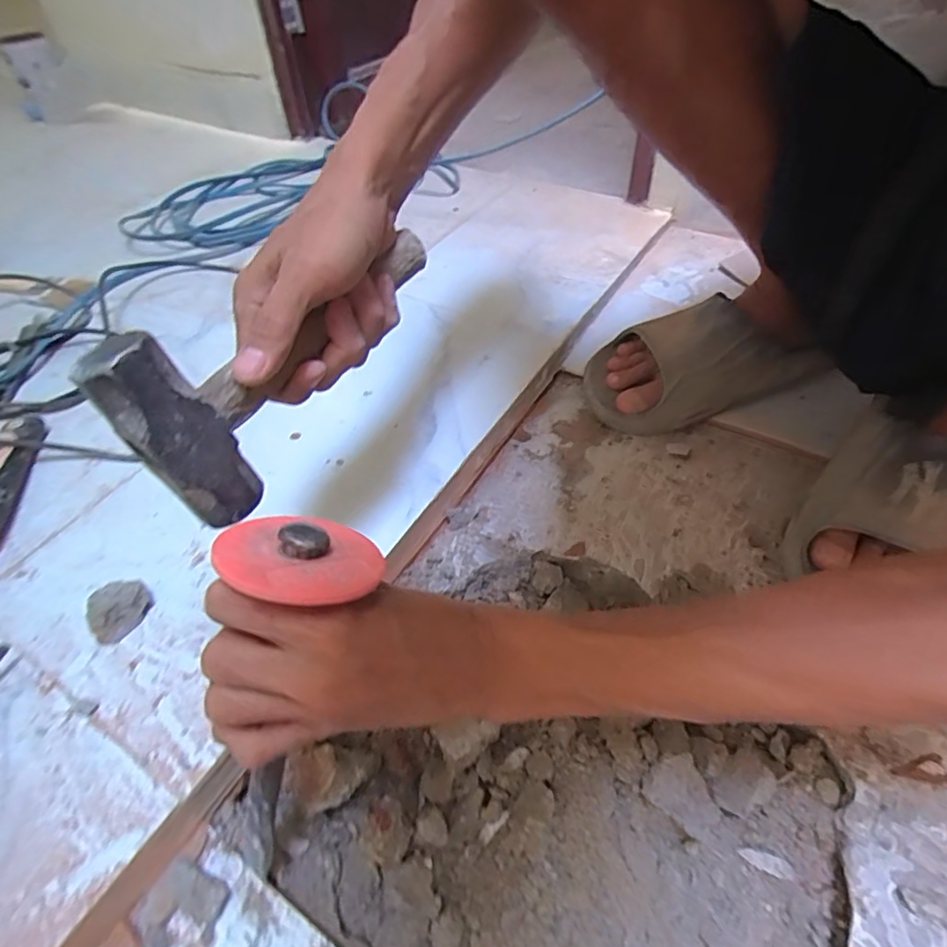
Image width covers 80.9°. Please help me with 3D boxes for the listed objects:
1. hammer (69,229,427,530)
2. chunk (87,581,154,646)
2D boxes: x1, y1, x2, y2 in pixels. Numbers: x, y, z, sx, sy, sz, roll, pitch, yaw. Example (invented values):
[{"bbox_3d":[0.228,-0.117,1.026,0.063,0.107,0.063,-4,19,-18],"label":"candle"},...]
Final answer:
[{"bbox_3d":[-0.097,-0.075,0.319,0.044,0.094,0.217,25,54,20],"label":"hammer"},{"bbox_3d":[-0.254,0.096,0.395,0.032,0.022,0.042,26,54,24],"label":"chunk"}]

